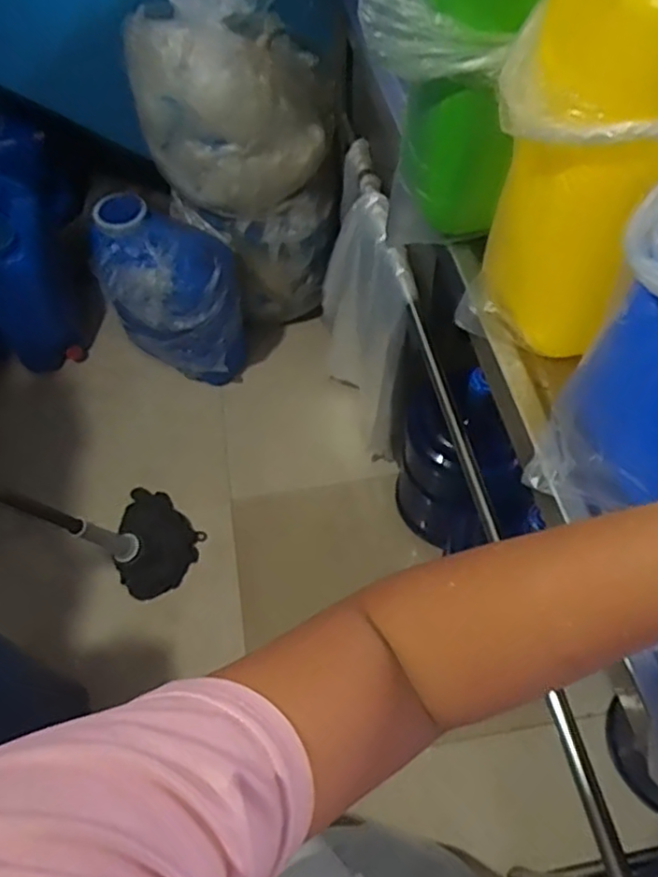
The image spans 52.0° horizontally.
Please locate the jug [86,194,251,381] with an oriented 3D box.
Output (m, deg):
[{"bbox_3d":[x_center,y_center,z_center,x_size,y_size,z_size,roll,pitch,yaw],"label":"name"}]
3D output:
[{"bbox_3d":[-0.366,-0.320,1.569,0.306,0.419,0.209,25,62,15],"label":"jug"}]

